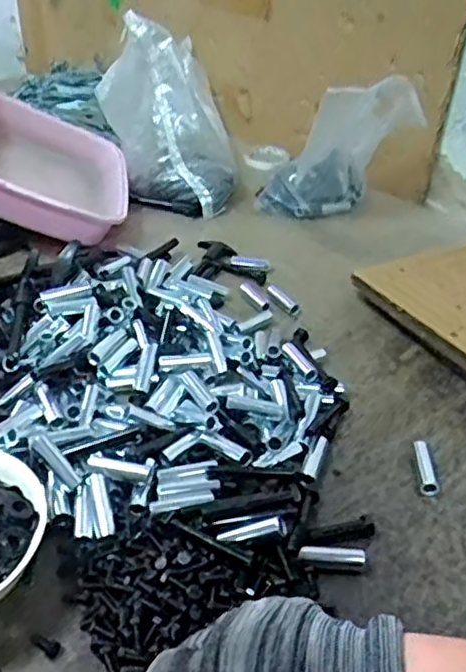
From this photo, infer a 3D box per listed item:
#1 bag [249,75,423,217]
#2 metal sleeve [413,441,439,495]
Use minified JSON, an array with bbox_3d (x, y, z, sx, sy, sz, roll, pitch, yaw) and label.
[{"bbox_3d":[0.151,-0.259,0.924,0.137,0.260,0.073,39,37,-8],"label":"bag"},{"bbox_3d":[0.163,0.111,0.546,0.015,0.014,0.053,7,35,2],"label":"metal sleeve"}]

